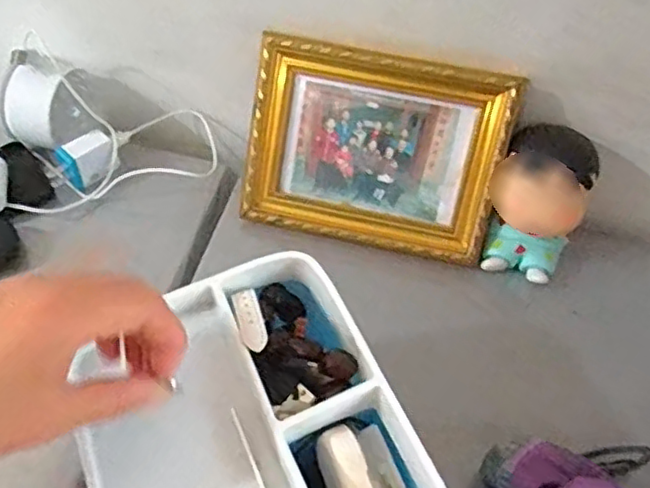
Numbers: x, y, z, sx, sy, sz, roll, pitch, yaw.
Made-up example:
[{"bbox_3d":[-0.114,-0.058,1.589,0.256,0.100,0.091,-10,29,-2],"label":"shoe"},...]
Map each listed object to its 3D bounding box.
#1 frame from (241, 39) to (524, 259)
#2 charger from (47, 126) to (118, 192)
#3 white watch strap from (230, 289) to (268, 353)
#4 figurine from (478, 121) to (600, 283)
[{"bbox_3d":[0.041,-0.076,0.526,0.202,0.151,0.018,12,20,5],"label":"frame"},{"bbox_3d":[-0.216,-0.071,0.572,0.058,0.036,0.030,-34,62,-26],"label":"charger"},{"bbox_3d":[-0.044,0.042,0.369,0.016,0.006,0.050,-10,38,-11],"label":"white watch strap"},{"bbox_3d":[0.170,-0.033,0.517,0.073,0.099,0.084,27,56,16],"label":"figurine"}]

